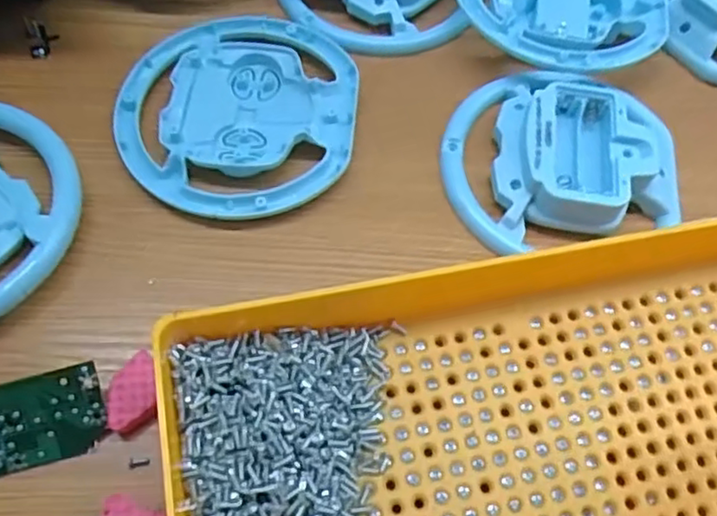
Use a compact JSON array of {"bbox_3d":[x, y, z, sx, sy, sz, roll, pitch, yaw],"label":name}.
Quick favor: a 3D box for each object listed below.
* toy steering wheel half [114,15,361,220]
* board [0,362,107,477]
[{"bbox_3d":[-0.053,-0.065,0.280,0.101,0.011,0.105,7,63,2],"label":"toy steering wheel half"},{"bbox_3d":[-0.113,0.055,0.210,0.059,0.004,0.028,-14,95,-12],"label":"board"}]

